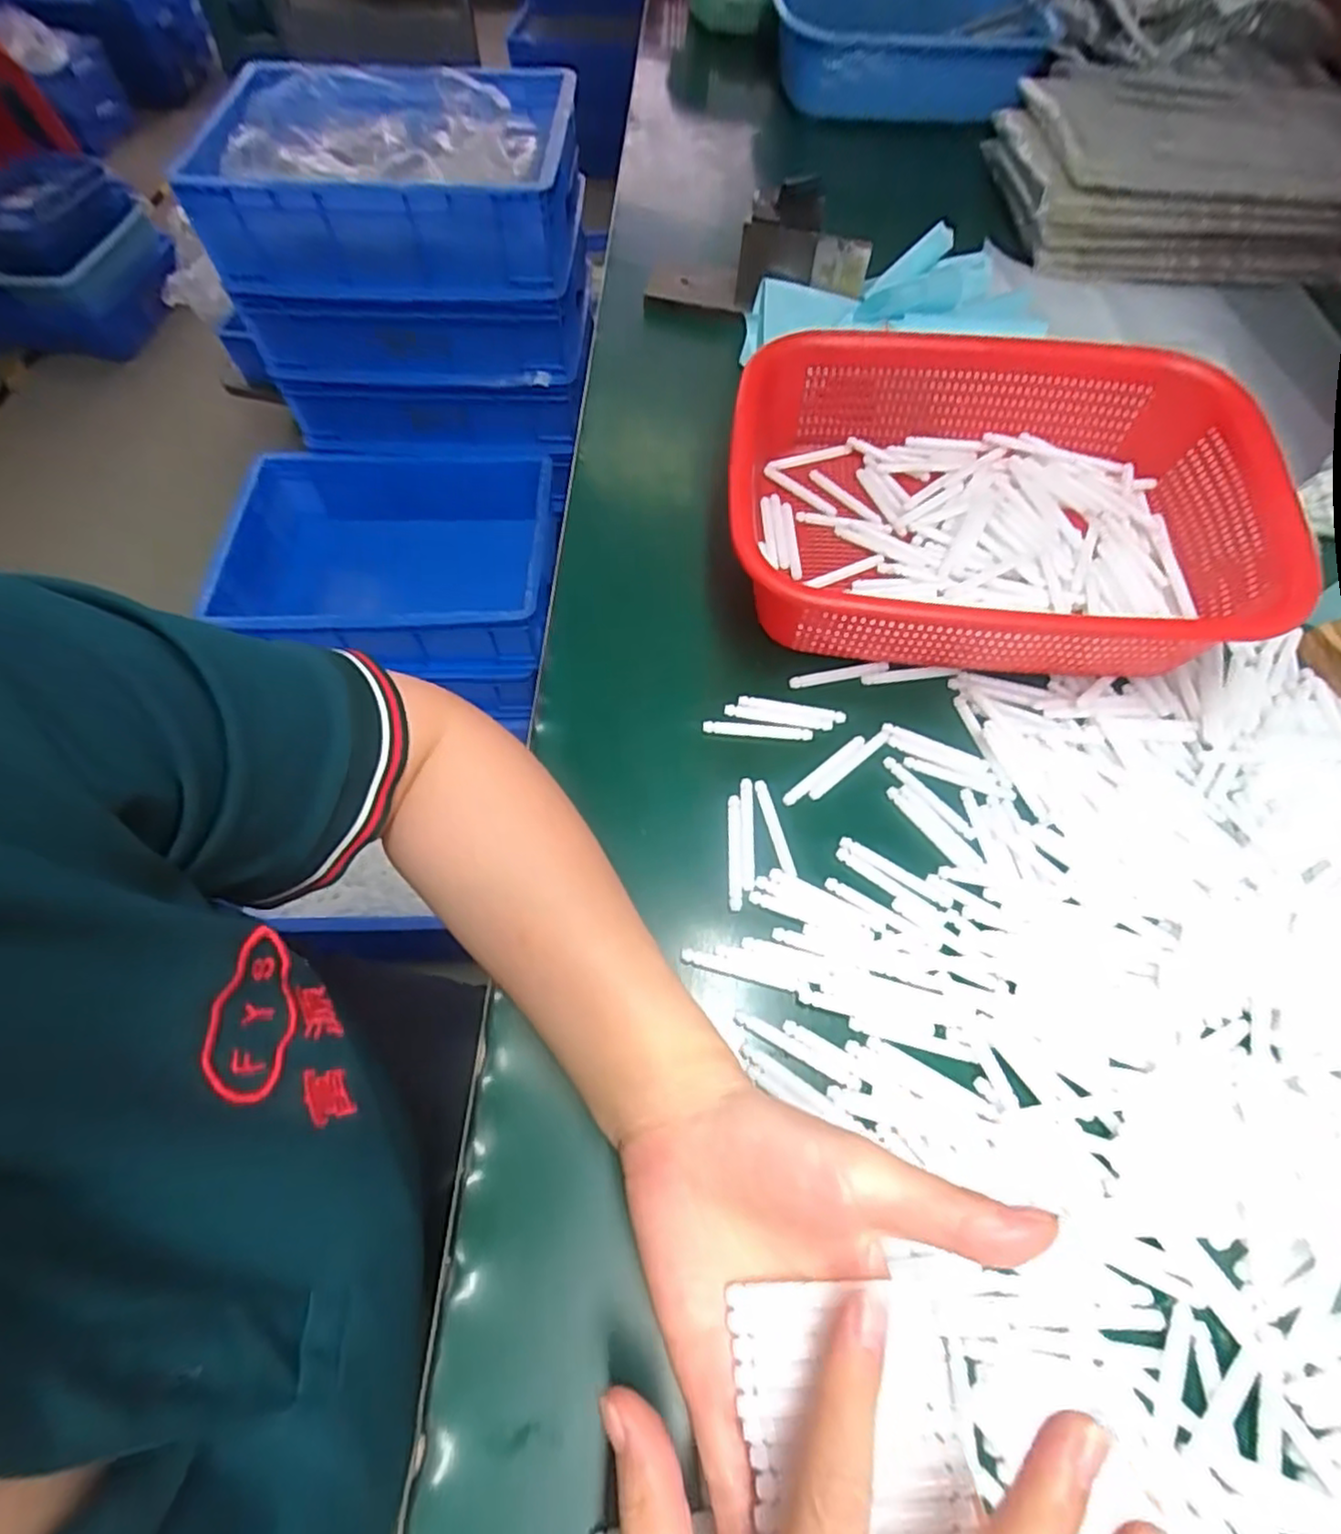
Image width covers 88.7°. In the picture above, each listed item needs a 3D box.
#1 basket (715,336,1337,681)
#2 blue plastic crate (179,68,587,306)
[{"bbox_3d":[0.182,-0.142,0.395,0.289,0.086,0.209,9,61,5],"label":"basket"},{"bbox_3d":[-0.332,-0.732,0.848,0.442,0.130,0.322,4,62,3],"label":"blue plastic crate"}]

